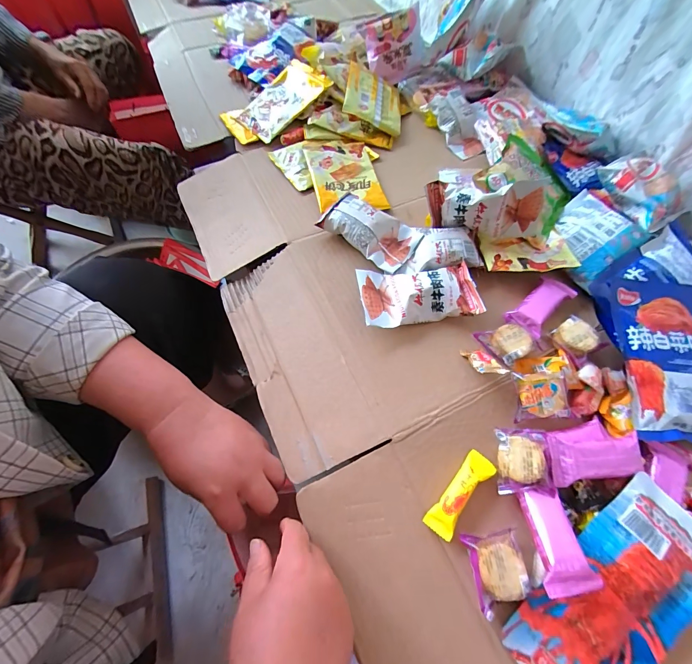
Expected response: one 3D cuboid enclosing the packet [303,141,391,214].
[{"bbox_3d":[-0.004,-0.246,0.481,0.100,0.020,0.182,-11,62,-6],"label":"packet"}]

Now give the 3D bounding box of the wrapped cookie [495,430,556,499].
[{"bbox_3d":[0.172,0.126,0.311,0.047,0.022,0.056,-8,76,18],"label":"wrapped cookie"}]

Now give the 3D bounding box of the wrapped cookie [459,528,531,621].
[{"bbox_3d":[0.133,0.209,0.277,0.047,0.020,0.056,-4,63,-5],"label":"wrapped cookie"}]

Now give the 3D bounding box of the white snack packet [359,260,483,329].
[{"bbox_3d":[0.085,-0.045,0.380,0.137,0.027,0.073,-6,63,-6],"label":"white snack packet"}]

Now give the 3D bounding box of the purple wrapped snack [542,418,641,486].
[{"bbox_3d":[0.239,0.116,0.307,0.083,0.022,0.050,-7,63,-6],"label":"purple wrapped snack"}]

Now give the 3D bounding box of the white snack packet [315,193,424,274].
[{"bbox_3d":[0.034,-0.136,0.418,0.130,0.036,0.079,36,67,15],"label":"white snack packet"}]

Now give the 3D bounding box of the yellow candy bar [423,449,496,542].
[{"bbox_3d":[0.111,0.154,0.301,0.025,0.010,0.085,40,68,16],"label":"yellow candy bar"}]

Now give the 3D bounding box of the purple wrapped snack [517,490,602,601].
[{"bbox_3d":[0.185,0.181,0.277,0.040,0.013,0.075,-14,46,2],"label":"purple wrapped snack"}]

